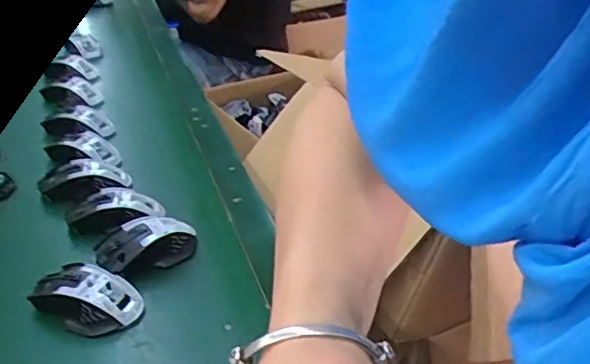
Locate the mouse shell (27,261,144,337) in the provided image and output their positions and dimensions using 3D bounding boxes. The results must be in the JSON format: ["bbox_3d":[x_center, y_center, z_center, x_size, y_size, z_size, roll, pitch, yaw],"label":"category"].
[{"bbox_3d":[-0.211,0.116,0.623,0.103,0.034,0.065,19,33,26],"label":"mouse shell"}]

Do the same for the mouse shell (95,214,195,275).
[{"bbox_3d":[-0.169,0.071,0.702,0.113,0.041,0.073,-19,36,-30],"label":"mouse shell"}]

